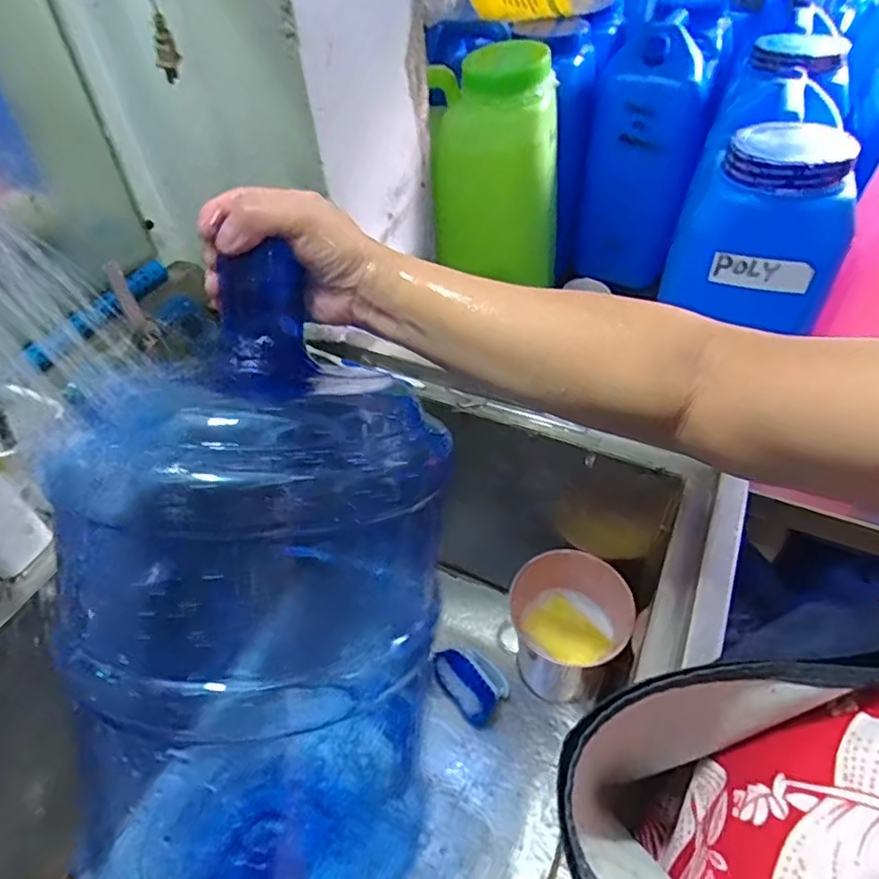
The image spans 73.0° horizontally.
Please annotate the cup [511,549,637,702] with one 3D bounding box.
[{"bbox_3d":[0.168,0.248,0.792,0.146,0.179,0.122,7,49,10],"label":"cup"}]

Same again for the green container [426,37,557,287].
[{"bbox_3d":[0.088,-0.424,0.923,0.192,0.304,0.137,1,48,5],"label":"green container"}]

